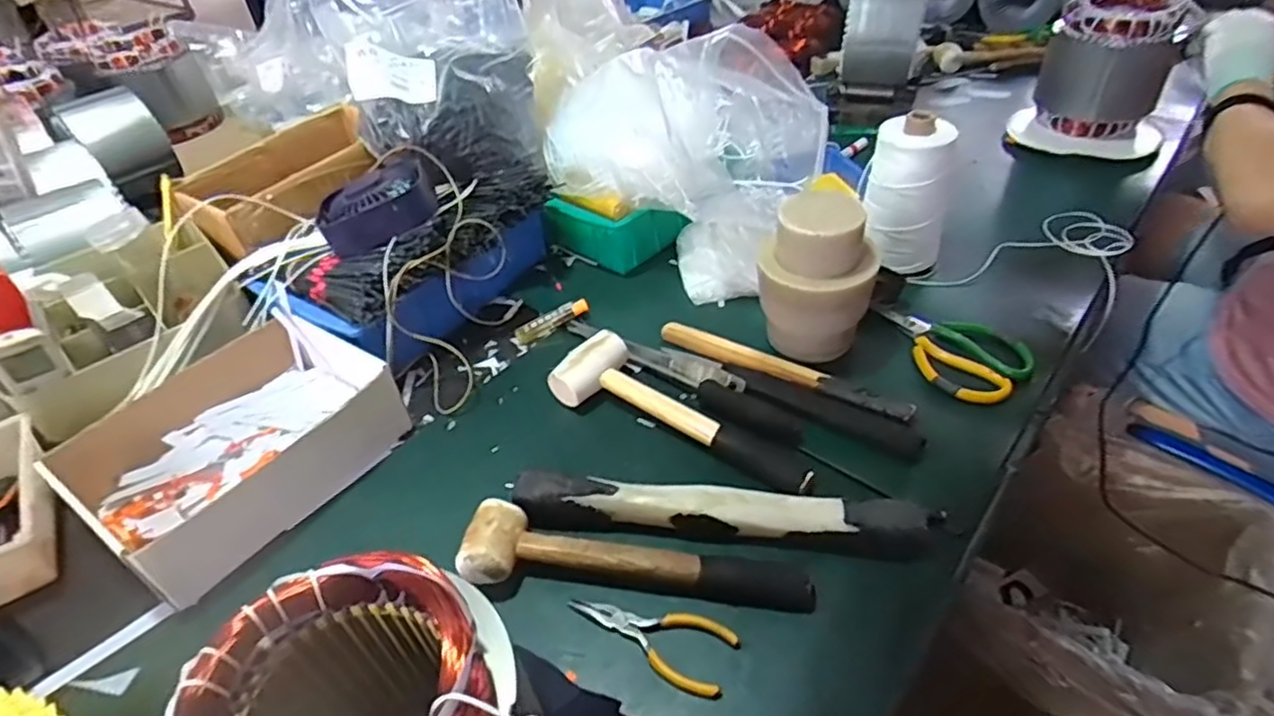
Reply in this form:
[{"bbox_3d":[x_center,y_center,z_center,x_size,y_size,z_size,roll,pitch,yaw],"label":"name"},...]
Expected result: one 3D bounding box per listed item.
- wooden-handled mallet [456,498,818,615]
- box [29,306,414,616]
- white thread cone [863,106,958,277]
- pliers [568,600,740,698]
[{"bbox_3d":[-0.002,0.151,0.506,0.261,0.039,0.061,3,44,8],"label":"wooden-handled mallet"},{"bbox_3d":[-0.357,0.071,0.614,0.192,0.069,0.251,24,51,28],"label":"box"},{"bbox_3d":[0.309,-0.183,0.763,0.091,0.186,0.090,13,46,19],"label":"white thread cone"},{"bbox_3d":[0.008,0.195,0.477,0.119,0.007,0.049,16,47,22],"label":"pliers"}]

